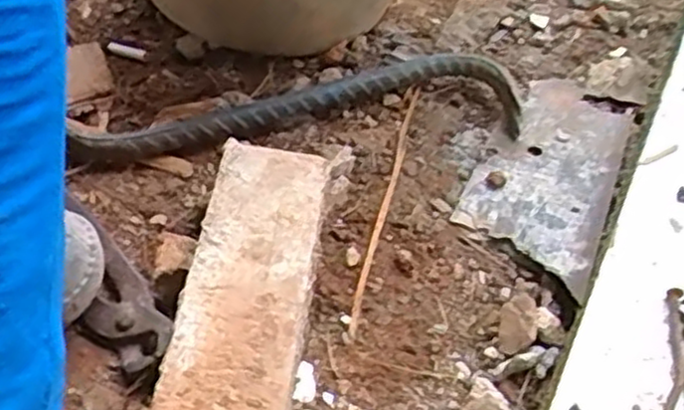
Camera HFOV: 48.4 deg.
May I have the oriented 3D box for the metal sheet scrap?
[{"bbox_3d":[0.126,-0.021,0.464,0.079,0.019,0.164,22,53,13],"label":"metal sheet scrap"}]

